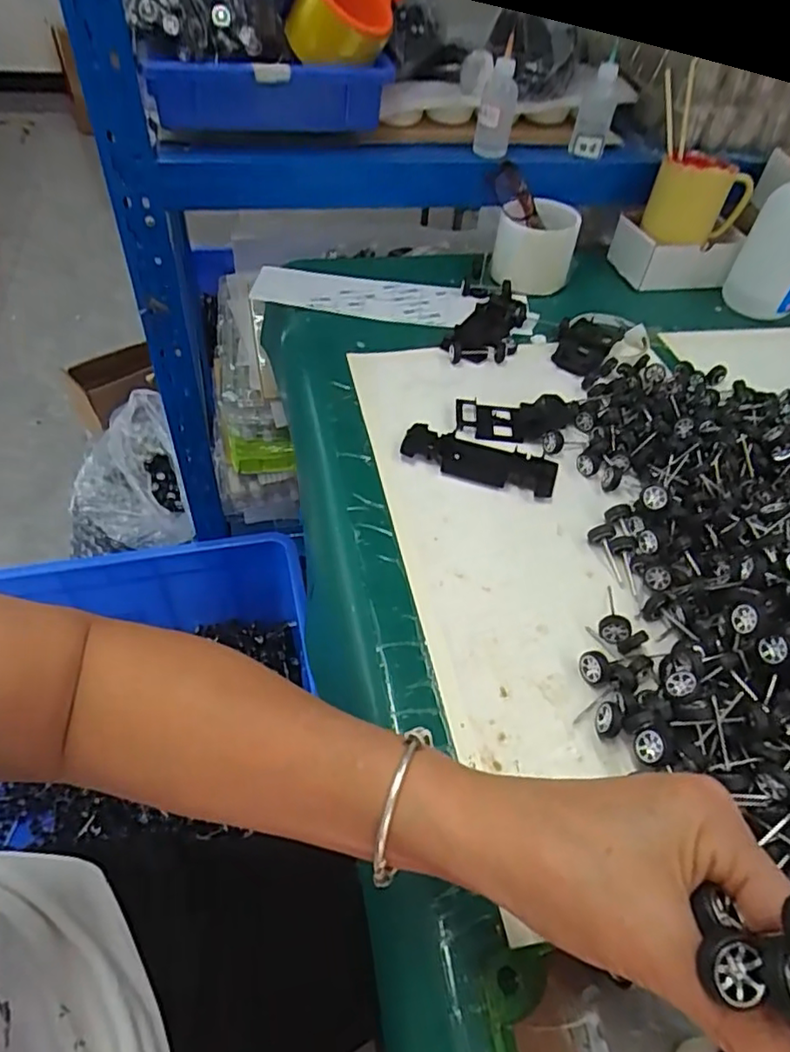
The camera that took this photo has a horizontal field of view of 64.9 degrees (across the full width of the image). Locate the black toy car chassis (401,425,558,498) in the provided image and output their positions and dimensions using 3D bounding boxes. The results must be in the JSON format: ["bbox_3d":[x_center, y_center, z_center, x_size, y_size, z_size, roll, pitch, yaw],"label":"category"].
[{"bbox_3d":[0.069,-0.056,0.508,0.125,0.009,0.047,15,49,8],"label":"black toy car chassis"}]

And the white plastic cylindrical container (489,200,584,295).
[{"bbox_3d":[0.156,-0.313,0.695,0.087,0.073,0.094,3,49,-3],"label":"white plastic cylindrical container"}]

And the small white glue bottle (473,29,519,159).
[{"bbox_3d":[0.109,-0.450,0.661,0.040,0.105,0.035,8,48,2],"label":"small white glue bottle"}]

